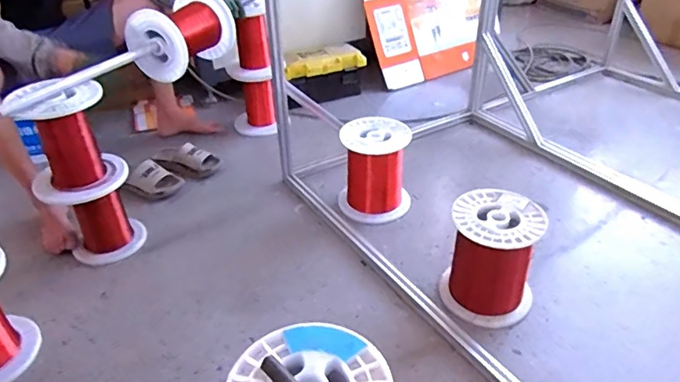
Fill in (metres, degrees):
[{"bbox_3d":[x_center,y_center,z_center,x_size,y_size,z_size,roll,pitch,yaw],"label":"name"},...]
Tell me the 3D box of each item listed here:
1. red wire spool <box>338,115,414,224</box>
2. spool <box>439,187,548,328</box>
[{"bbox_3d":[0.099,-0.067,1.498,0.196,0.227,0.198,-8,35,-10],"label":"red wire spool"},{"bbox_3d":[0.351,0.151,1.192,0.200,0.235,0.196,-1,34,1],"label":"spool"}]

